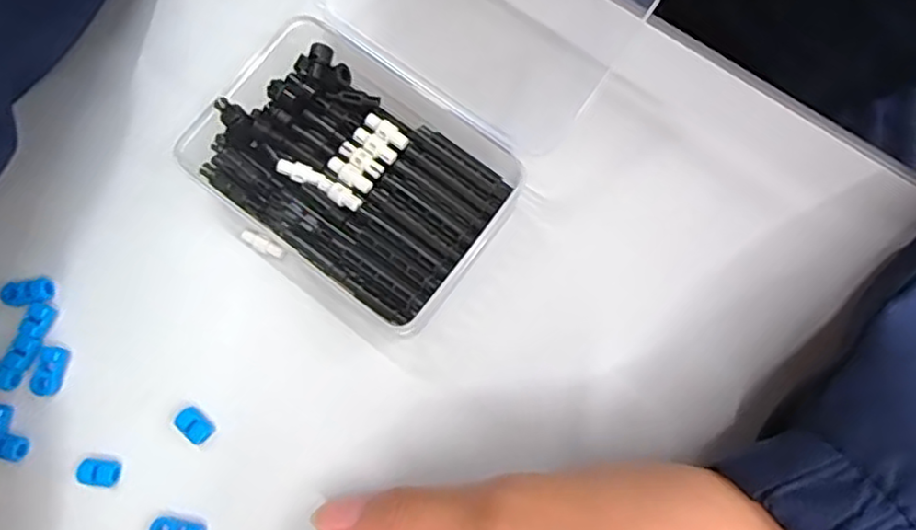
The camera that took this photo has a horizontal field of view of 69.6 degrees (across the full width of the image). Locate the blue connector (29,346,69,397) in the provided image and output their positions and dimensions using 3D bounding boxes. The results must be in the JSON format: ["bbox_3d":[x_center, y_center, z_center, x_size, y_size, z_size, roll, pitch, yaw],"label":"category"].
[{"bbox_3d":[-0.133,0.035,0.215,0.008,0.005,0.016,13,78,6],"label":"blue connector"}]

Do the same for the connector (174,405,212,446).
[{"bbox_3d":[-0.084,0.051,0.209,0.012,0.004,0.008,41,82,11],"label":"connector"}]

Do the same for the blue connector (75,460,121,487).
[{"bbox_3d":[-0.112,0.065,0.206,0.012,0.004,0.007,7,78,5],"label":"blue connector"}]

